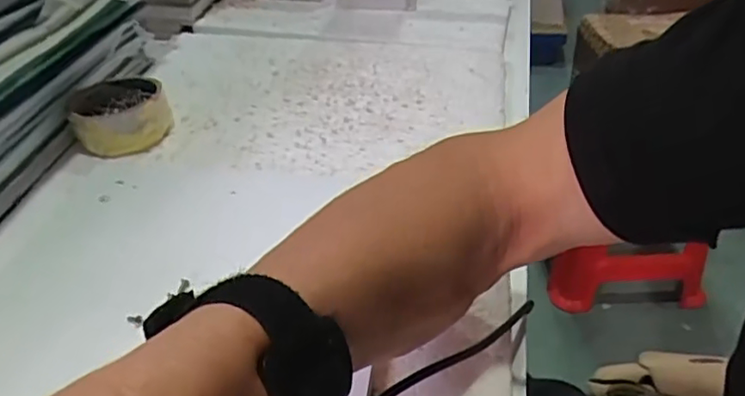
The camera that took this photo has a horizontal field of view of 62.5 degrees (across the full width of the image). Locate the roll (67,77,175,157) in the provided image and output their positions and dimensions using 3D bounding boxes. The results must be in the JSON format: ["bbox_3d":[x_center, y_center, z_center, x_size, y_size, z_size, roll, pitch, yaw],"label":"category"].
[{"bbox_3d":[-0.232,-0.079,0.567,0.083,0.034,0.090,-1,37,1],"label":"roll"}]

